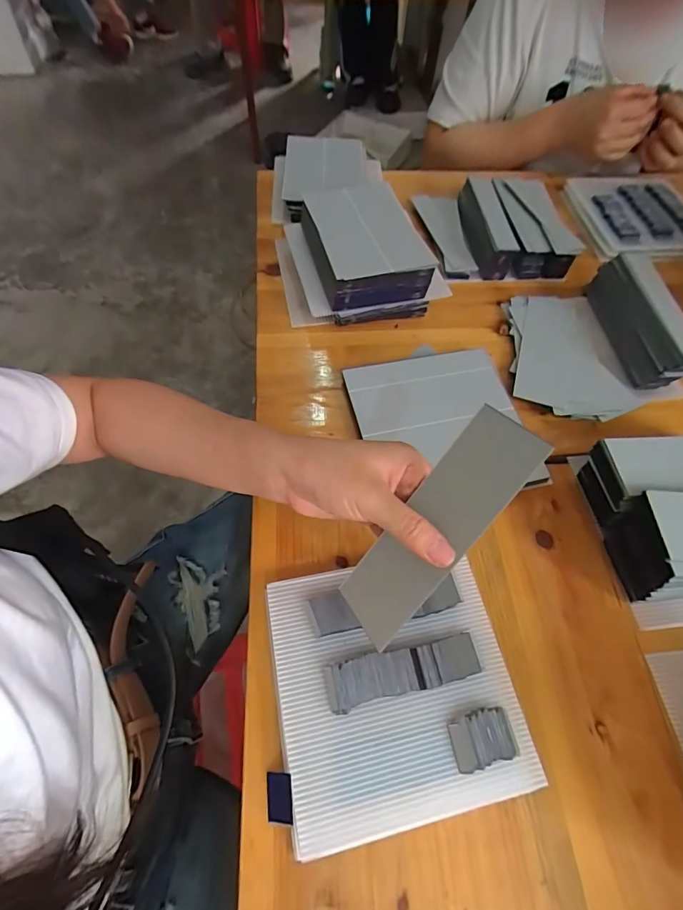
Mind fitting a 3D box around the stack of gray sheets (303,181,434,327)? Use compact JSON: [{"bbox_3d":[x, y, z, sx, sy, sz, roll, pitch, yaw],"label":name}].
[{"bbox_3d":[0.027,-0.232,0.486,0.122,0.066,0.170,-11,62,-8],"label":"stack of gray sheets"}]

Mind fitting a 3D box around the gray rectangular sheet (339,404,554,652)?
[{"bbox_3d":[0.055,0.044,0.255,0.152,0.006,0.049,-56,48,14],"label":"gray rectangular sheet"}]

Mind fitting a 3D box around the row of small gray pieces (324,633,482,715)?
[{"bbox_3d":[0.043,0.149,0.293,0.107,0.007,0.029,-11,62,-9],"label":"row of small gray pieces"}]

